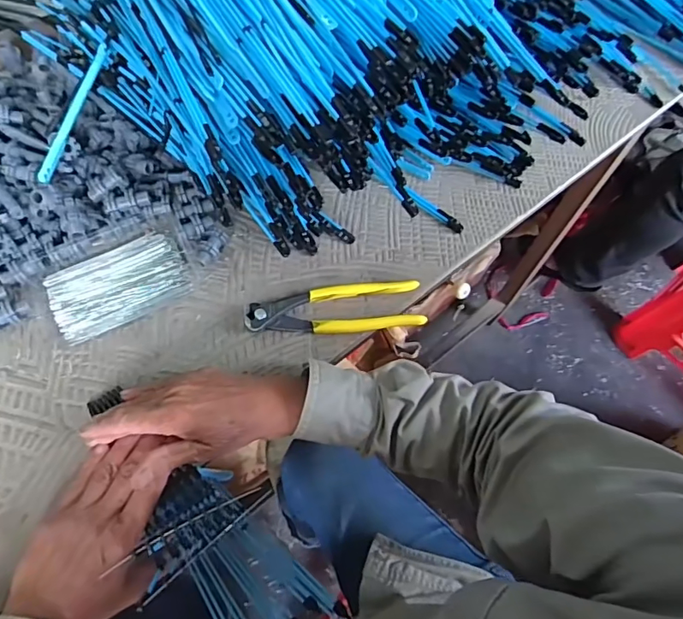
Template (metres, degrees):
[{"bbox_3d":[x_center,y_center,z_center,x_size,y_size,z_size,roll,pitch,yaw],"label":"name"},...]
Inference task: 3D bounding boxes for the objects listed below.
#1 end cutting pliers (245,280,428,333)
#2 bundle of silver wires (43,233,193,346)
[{"bbox_3d":[-0.005,-0.001,0.481,0.164,0.015,0.048,-5,65,-7],"label":"end cutting pliers"},{"bbox_3d":[-0.213,-0.025,0.484,0.121,0.012,0.080,-27,69,-16],"label":"bundle of silver wires"}]

